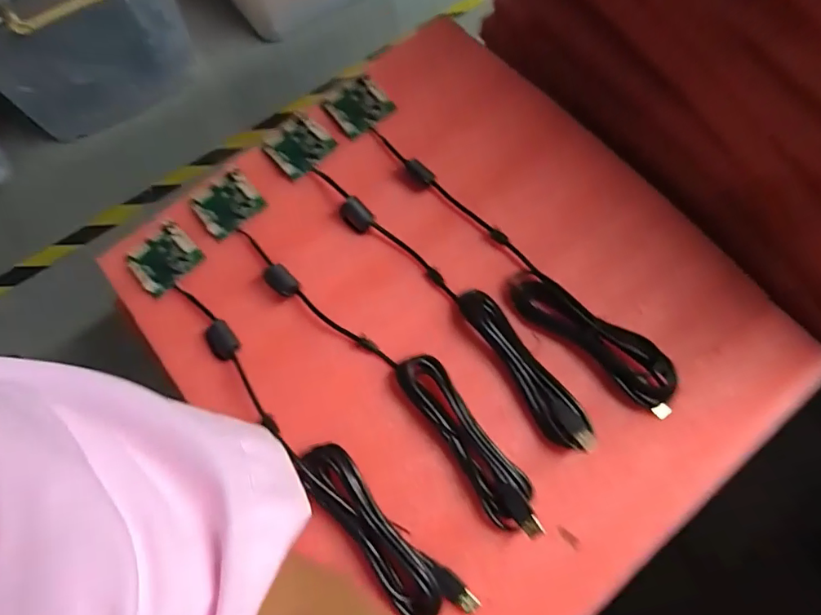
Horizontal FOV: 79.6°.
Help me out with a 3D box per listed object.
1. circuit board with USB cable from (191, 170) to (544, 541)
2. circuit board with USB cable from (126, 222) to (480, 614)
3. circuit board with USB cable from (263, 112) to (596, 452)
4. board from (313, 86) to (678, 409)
[{"bbox_3d":[-0.047,0.019,0.414,0.051,0.019,0.405,-43,75,-11],"label":"circuit board with USB cable"},{"bbox_3d":[-0.109,0.074,0.397,0.050,0.019,0.406,-41,75,-11],"label":"circuit board with USB cable"},{"bbox_3d":[0.006,-0.041,0.433,0.054,0.021,0.398,-41,75,-11],"label":"circuit board with USB cable"},{"bbox_3d":[0.066,-0.071,0.441,0.053,0.024,0.419,-39,74,-10],"label":"board"}]

